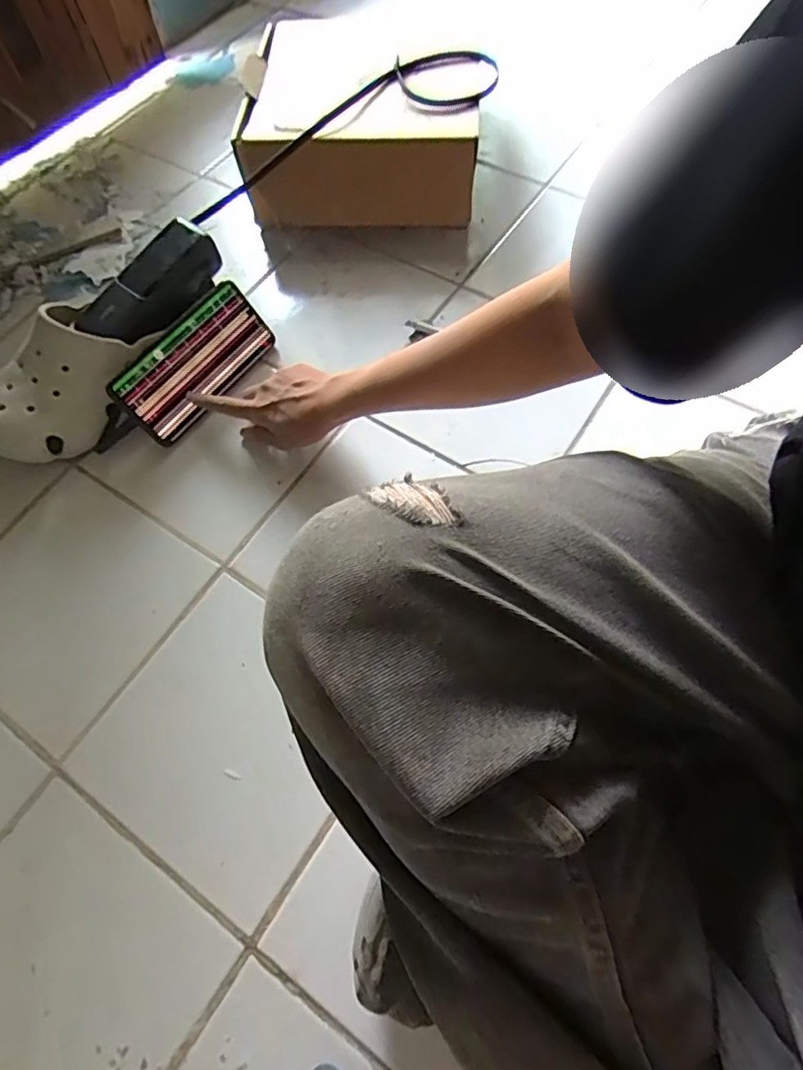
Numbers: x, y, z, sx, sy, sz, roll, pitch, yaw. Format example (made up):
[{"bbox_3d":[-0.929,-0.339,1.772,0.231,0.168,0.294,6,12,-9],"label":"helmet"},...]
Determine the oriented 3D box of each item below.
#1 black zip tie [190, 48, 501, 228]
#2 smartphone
[{"bbox_3d":[-0.067,-0.451,0.624,0.372,0.029,0.110,-24,65,-9],"label":"black zip tie"},{"bbox_3d":[-0.202,-0.172,0.564,0.011,0.075,0.167,17,62,50],"label":"smartphone"}]

